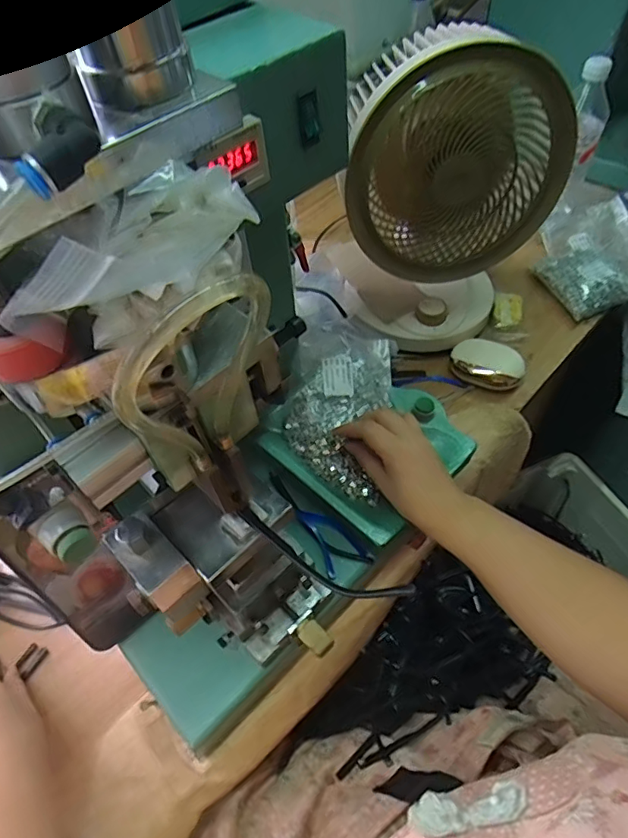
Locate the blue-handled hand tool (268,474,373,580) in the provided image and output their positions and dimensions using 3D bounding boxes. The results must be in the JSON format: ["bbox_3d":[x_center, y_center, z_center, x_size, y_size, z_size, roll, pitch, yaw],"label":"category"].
[{"bbox_3d":[0.005,0.093,0.497,0.043,0.012,0.122,-26,55,-15],"label":"blue-handled hand tool"}]

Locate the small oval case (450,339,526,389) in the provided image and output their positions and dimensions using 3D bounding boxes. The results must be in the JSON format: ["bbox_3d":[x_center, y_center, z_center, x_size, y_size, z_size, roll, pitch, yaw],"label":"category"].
[{"bbox_3d":[0.213,-0.066,0.642,0.089,0.032,0.057,25,58,21],"label":"small oval case"}]

